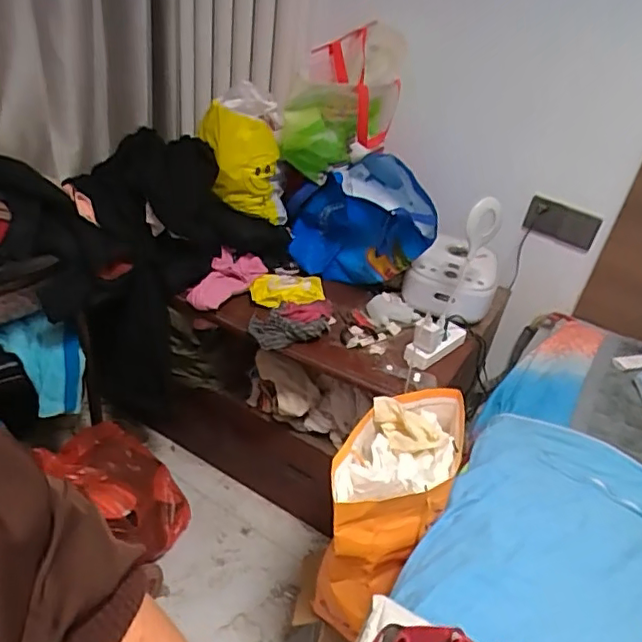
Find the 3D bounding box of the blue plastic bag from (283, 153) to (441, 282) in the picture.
[{"bbox_3d":[0.085,-0.220,1.333,0.319,0.216,0.260,8,35,-1],"label":"blue plastic bag"}]

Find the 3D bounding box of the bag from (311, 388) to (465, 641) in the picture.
[{"bbox_3d":[0.122,0.321,1.031,0.177,0.292,0.359,23,37,19],"label":"bag"}]

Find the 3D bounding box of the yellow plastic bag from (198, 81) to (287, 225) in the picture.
[{"bbox_3d":[-0.178,-0.356,1.300,0.206,0.278,0.130,5,35,-6],"label":"yellow plastic bag"}]

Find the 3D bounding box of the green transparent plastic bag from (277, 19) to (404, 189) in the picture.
[{"bbox_3d":[0.045,-0.493,1.314,0.174,0.293,0.315,25,38,21],"label":"green transparent plastic bag"}]

